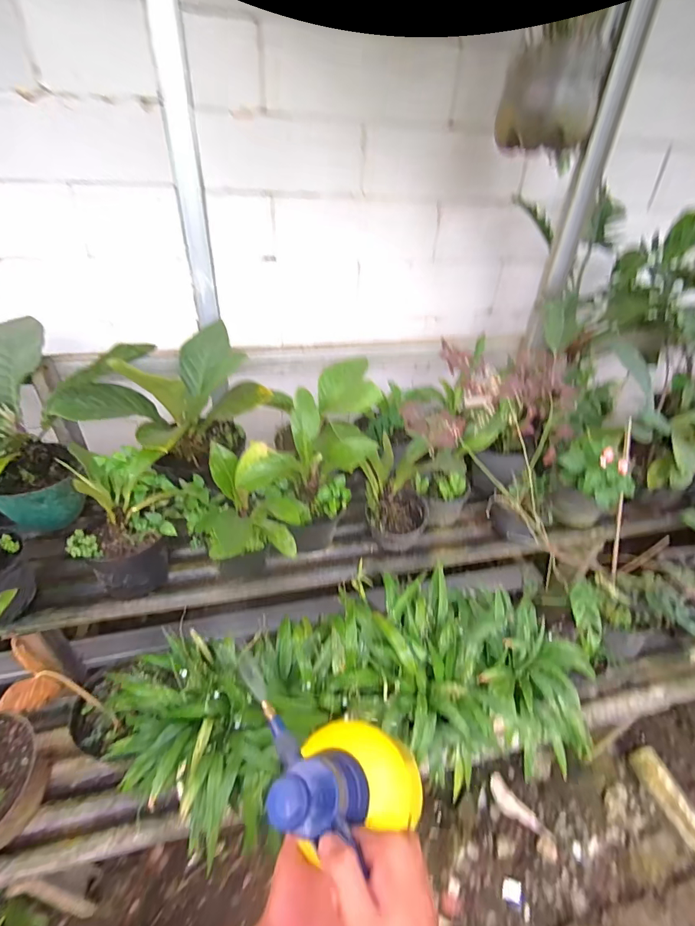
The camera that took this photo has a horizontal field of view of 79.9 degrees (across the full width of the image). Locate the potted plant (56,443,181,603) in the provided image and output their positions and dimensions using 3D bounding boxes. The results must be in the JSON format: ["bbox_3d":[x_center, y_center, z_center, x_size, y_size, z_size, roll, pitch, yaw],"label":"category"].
[{"bbox_3d":[-0.502,0.137,0.960,0.222,0.293,0.231,-12,38,-18],"label":"potted plant"}]

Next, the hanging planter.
[{"bbox_3d":[0.529,-0.949,1.086,0.206,0.200,0.165,26,42,29],"label":"hanging planter"}]

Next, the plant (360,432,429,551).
[{"bbox_3d":[0.130,0.084,1.081,0.173,0.293,0.163,12,37,13],"label":"plant"}]

